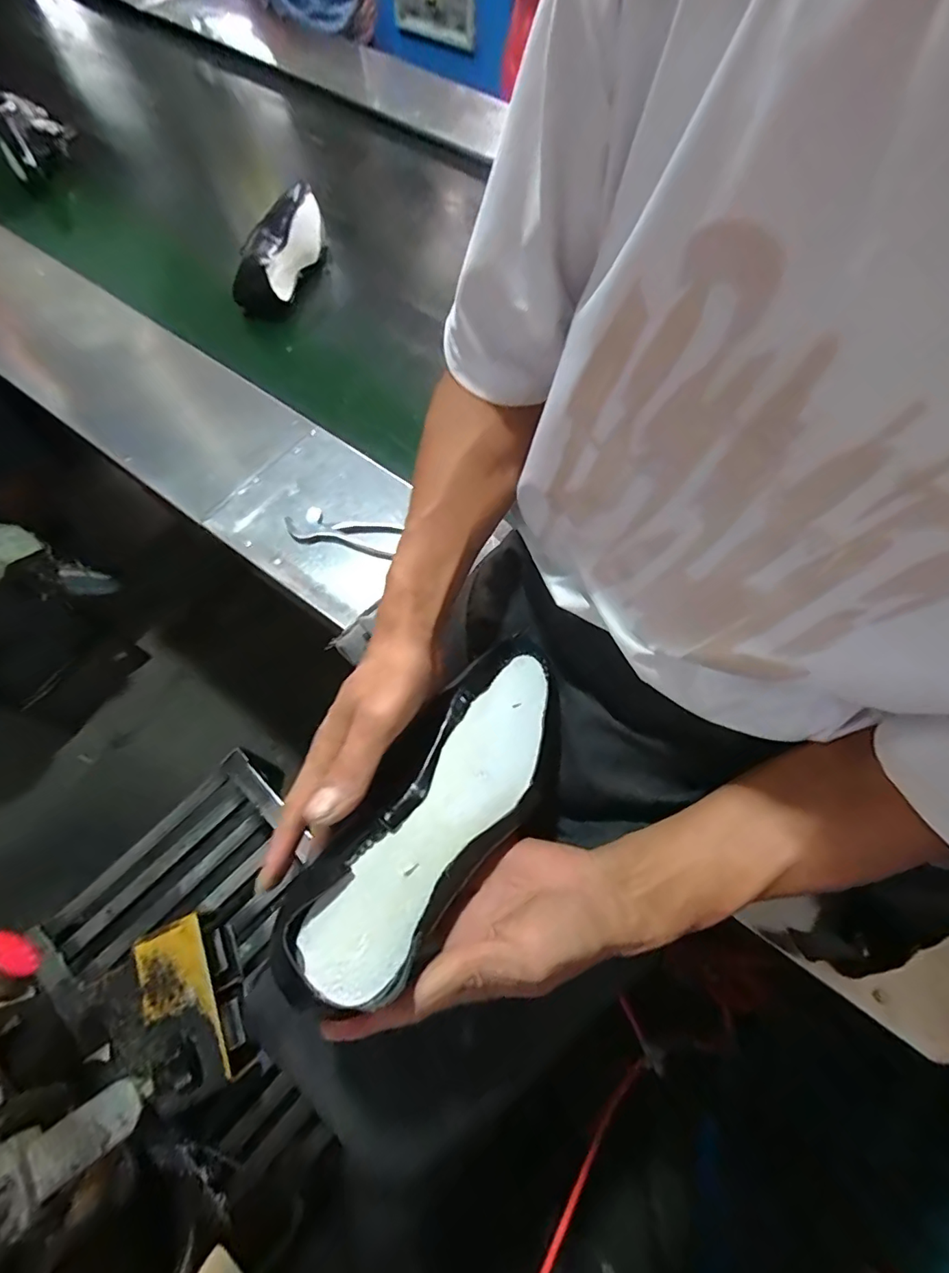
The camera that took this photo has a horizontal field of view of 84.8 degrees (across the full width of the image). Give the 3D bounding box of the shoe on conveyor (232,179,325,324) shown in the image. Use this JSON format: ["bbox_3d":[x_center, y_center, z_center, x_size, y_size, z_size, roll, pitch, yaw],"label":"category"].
[{"bbox_3d":[-0.323,-0.675,0.897,0.077,0.081,0.265,19,79,7],"label":"shoe on conveyor"}]

